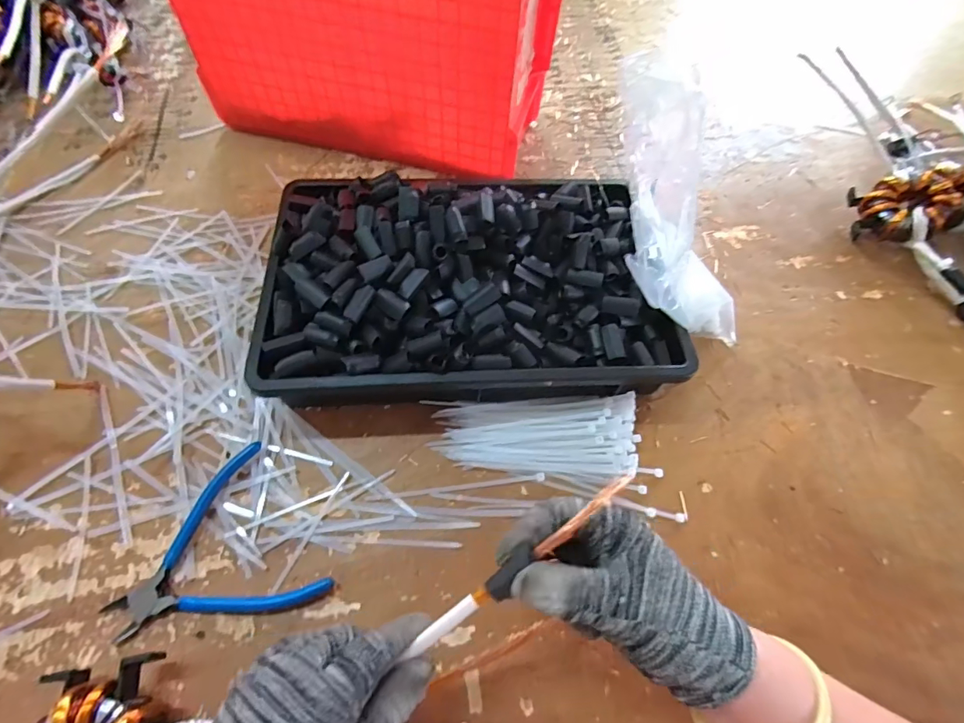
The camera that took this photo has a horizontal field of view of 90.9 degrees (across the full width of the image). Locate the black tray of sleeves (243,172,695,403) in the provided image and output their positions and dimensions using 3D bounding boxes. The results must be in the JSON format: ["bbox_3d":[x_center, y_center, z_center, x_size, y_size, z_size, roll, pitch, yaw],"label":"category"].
[{"bbox_3d":[-0.012,-0.075,0.444,0.365,0.084,0.248,-6,64,-6],"label":"black tray of sleeves"}]

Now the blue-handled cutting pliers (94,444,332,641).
[{"bbox_3d":[-0.203,0.141,0.351,0.135,0.016,0.131,-26,68,-15],"label":"blue-handled cutting pliers"}]

